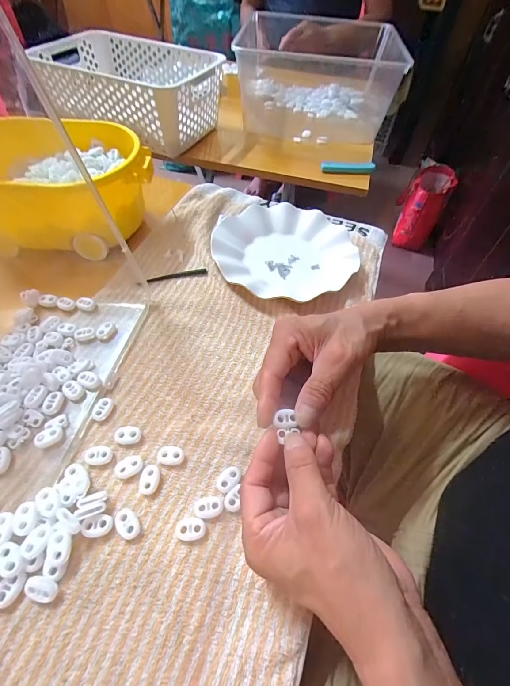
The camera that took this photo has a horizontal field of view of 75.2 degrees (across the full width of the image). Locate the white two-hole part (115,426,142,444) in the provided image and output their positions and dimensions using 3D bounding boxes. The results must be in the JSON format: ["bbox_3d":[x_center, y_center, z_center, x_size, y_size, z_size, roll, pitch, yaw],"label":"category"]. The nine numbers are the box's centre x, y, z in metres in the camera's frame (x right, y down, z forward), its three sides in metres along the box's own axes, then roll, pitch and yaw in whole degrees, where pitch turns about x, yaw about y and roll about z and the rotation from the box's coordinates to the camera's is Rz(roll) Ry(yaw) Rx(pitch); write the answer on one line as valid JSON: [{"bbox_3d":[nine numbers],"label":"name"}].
[{"bbox_3d":[-0.112,0.082,0.294,0.023,0.006,0.016,4,53,-1],"label":"white two-hole part"}]

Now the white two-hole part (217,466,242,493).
[{"bbox_3d":[-0.022,0.113,0.277,0.022,0.006,0.017,-31,61,-24],"label":"white two-hole part"}]

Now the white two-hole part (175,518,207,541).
[{"bbox_3d":[-0.049,0.143,0.254,0.023,0.006,0.015,-1,54,-4],"label":"white two-hole part"}]

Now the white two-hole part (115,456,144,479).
[{"bbox_3d":[-0.106,0.104,0.279,0.022,0.004,0.016,-18,57,-16],"label":"white two-hole part"}]

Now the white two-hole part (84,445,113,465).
[{"bbox_3d":[-0.133,0.096,0.283,0.022,0.005,0.016,1,53,-3],"label":"white two-hole part"}]

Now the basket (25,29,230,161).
[{"bbox_3d":[-0.231,-0.479,0.627,0.310,0.109,0.200,23,55,13],"label":"basket"}]

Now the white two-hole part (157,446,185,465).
[{"bbox_3d":[-0.072,0.097,0.286,0.023,0.006,0.015,4,53,-1],"label":"white two-hole part"}]

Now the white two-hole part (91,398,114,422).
[{"bbox_3d":[-0.141,0.061,0.307,0.015,0.007,0.022,20,55,11],"label":"white two-hole part"}]

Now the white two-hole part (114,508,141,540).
[{"bbox_3d":[-0.098,0.139,0.255,0.015,0.005,0.023,-37,64,-26],"label":"white two-hole part"}]

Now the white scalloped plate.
[{"bbox_3d":[0.038,-0.132,0.452,0.181,0.025,0.181,2,53,-2],"label":"white scalloped plate"}]

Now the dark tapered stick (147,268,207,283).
[{"bbox_3d":[-0.097,-0.085,0.415,0.073,0.005,0.009,-10,55,-12],"label":"dark tapered stick"}]

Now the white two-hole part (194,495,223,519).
[{"bbox_3d":[-0.037,0.131,0.264,0.022,0.005,0.016,0,54,-3],"label":"white two-hole part"}]

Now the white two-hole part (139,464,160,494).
[{"bbox_3d":[-0.087,0.113,0.274,0.015,0.005,0.022,9,54,4],"label":"white two-hole part"}]

